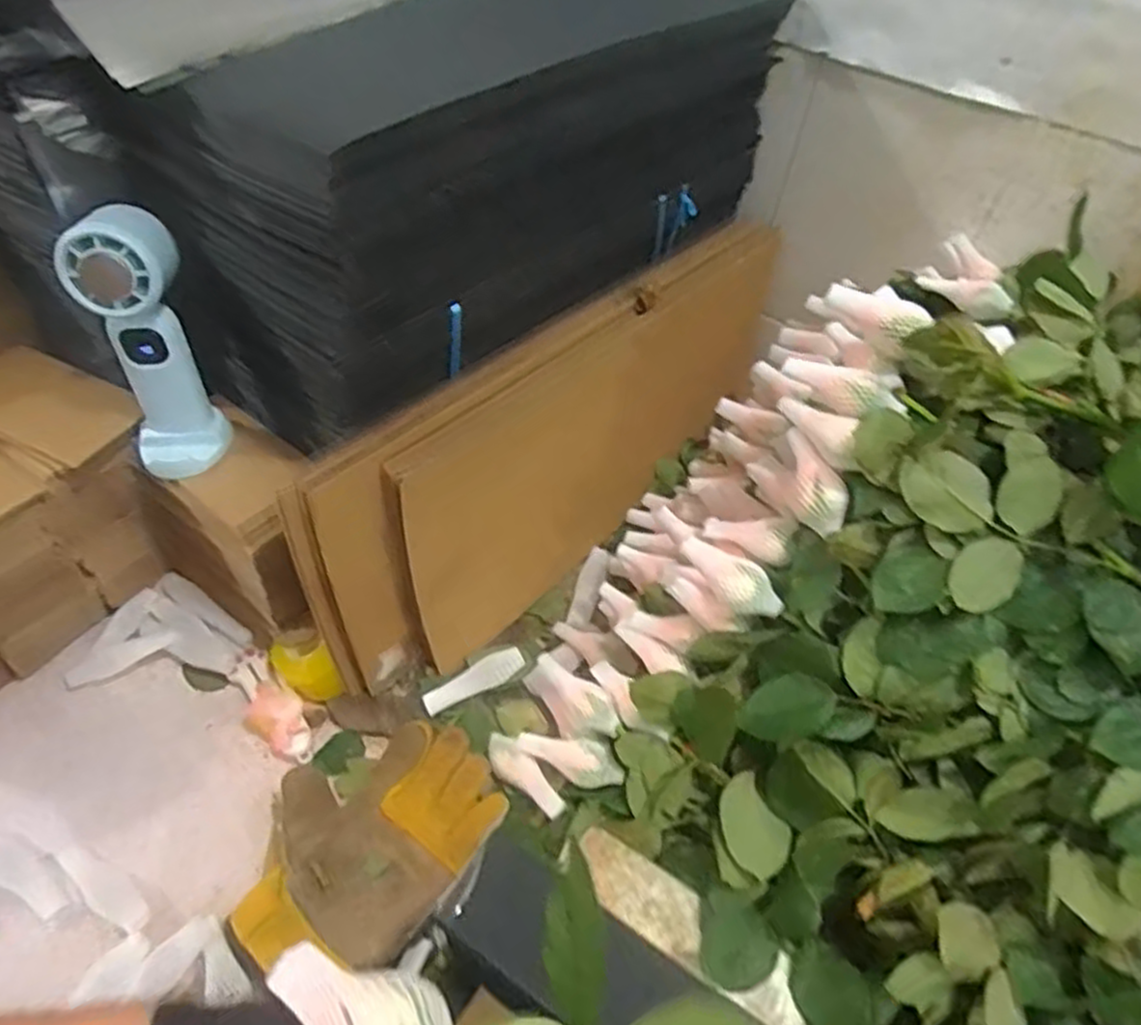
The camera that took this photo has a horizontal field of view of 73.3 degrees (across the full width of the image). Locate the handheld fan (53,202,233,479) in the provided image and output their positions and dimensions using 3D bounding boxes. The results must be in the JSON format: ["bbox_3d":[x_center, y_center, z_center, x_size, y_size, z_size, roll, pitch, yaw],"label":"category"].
[{"bbox_3d":[-0.300,-0.119,0.548,0.066,0.182,0.074,-19,53,-22],"label":"handheld fan"}]

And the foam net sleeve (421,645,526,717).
[{"bbox_3d":[-0.082,0.143,0.651,0.088,0.021,0.023,-23,55,-24],"label":"foam net sleeve"}]

